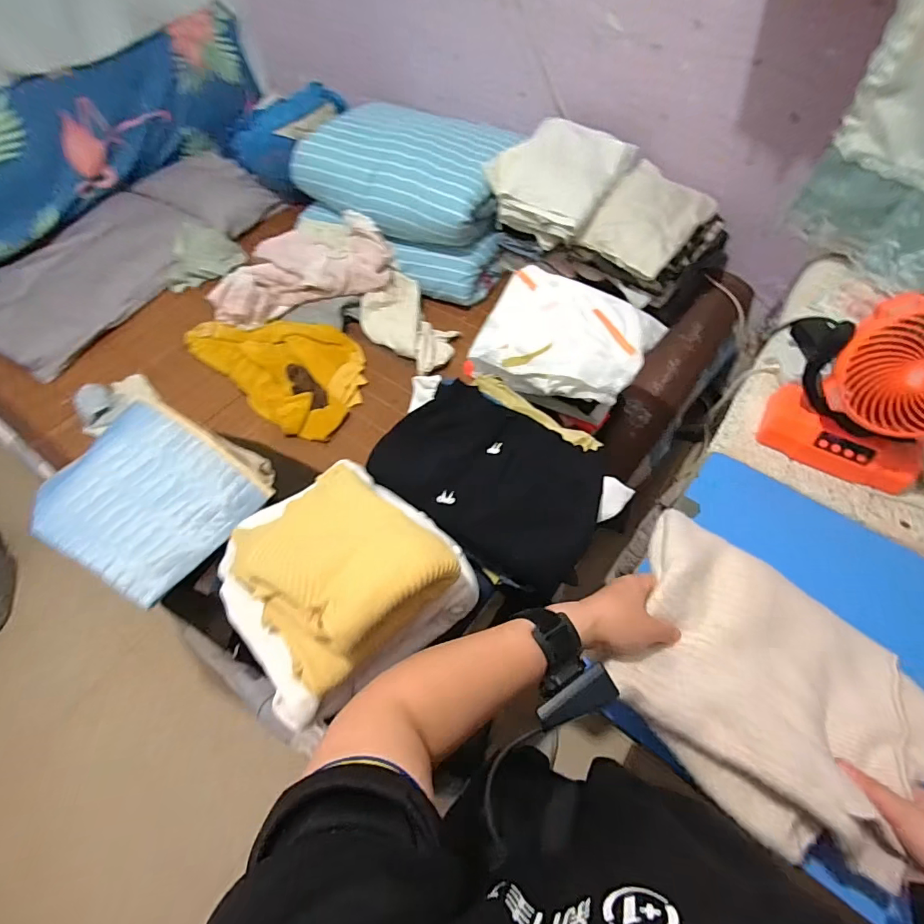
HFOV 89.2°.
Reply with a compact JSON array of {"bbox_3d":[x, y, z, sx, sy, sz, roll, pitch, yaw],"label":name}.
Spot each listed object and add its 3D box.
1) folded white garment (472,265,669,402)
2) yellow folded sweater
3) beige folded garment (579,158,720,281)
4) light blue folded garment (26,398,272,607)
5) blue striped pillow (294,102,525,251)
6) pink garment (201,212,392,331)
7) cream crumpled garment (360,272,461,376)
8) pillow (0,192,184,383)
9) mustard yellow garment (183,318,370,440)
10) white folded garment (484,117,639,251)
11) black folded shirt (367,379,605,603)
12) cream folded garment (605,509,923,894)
[{"bbox_3d":[0.186,-0.225,0.858,0.309,0.068,0.267,23,64,15],"label":"folded white garment"},{"bbox_3d":[-0.152,0.108,0.547,0.188,0.068,0.290,-36,36,-22],"label":"yellow folded sweater"},{"bbox_3d":[0.465,-0.608,1.152,0.219,0.067,0.331,34,67,20],"label":"beige folded garment"},{"bbox_3d":[-0.457,0.050,0.688,0.257,0.067,0.229,27,65,17],"label":"light blue folded garment"},{"bbox_3d":[-0.164,-0.834,1.332,0.607,0.160,0.378,27,65,17],"label":"blue striped pillow"},{"bbox_3d":[-0.470,-0.547,1.315,0.494,0.124,0.350,-31,63,-14],"label":"pink garment"},{"bbox_3d":[-0.145,-0.377,1.278,0.195,0.059,0.314,-36,64,-17],"label":"cream crumpled garment"},{"bbox_3d":[-1.143,-0.577,1.404,0.420,0.080,0.659,21,63,14],"label":"pillow"},{"bbox_3d":[-0.495,-0.288,1.264,0.565,0.043,0.313,32,66,20],"label":"mustard yellow garment"},{"bbox_3d":[0.232,-0.714,1.199,0.297,0.146,0.290,29,65,18],"label":"white folded garment"},{"bbox_3d":[0.034,0.012,0.643,0.329,0.078,0.196,33,67,20],"label":"black folded shirt"},{"bbox_3d":[0.295,0.203,0.446,0.291,0.066,0.237,33,67,20],"label":"cream folded garment"}]

